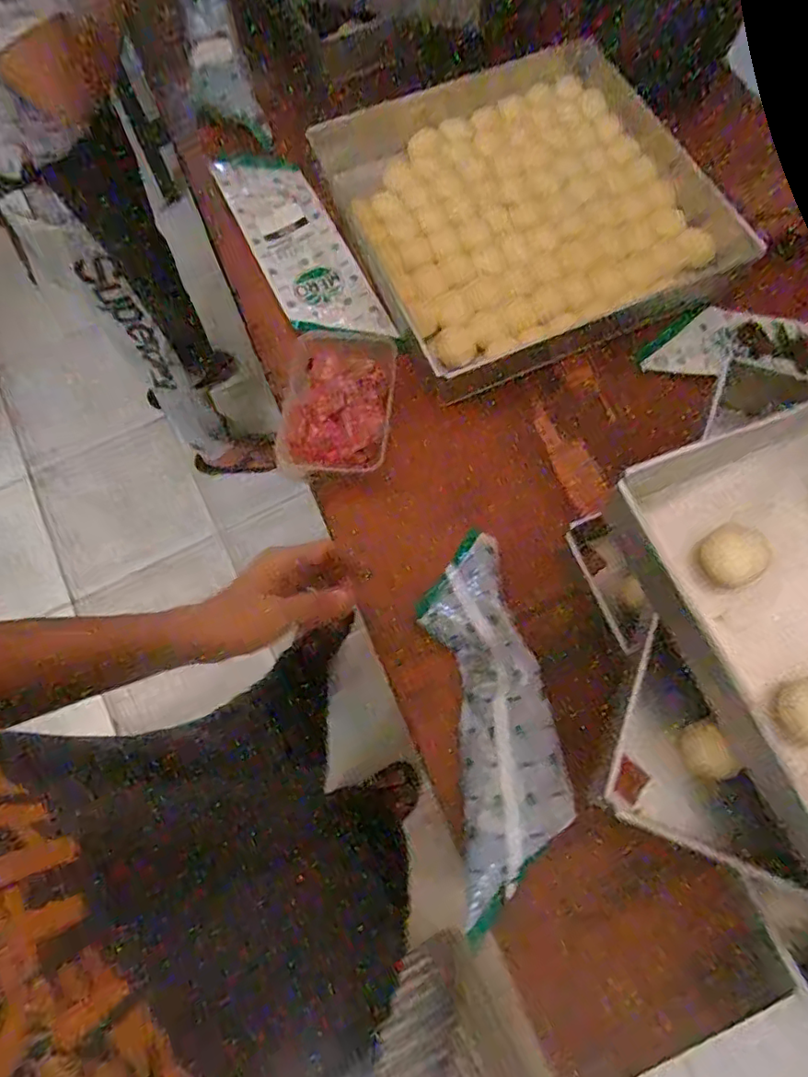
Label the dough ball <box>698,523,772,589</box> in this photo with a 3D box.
[{"bbox_3d":[0.252,0.015,0.443,0.046,0.039,0.044,0,70,1],"label":"dough ball"}]

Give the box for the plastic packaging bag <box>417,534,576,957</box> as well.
[{"bbox_3d":[0.082,0.159,0.534,0.101,0.050,0.339,-8,71,-2],"label":"plastic packaging bag"}]

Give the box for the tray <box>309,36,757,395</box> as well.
[{"bbox_3d":[0.154,-0.420,0.721,0.430,0.049,0.441,-23,72,-7],"label":"tray"}]

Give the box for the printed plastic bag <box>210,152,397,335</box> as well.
[{"bbox_3d":[-0.142,-0.388,0.744,0.107,0.033,0.370,-25,72,-8],"label":"printed plastic bag"}]

